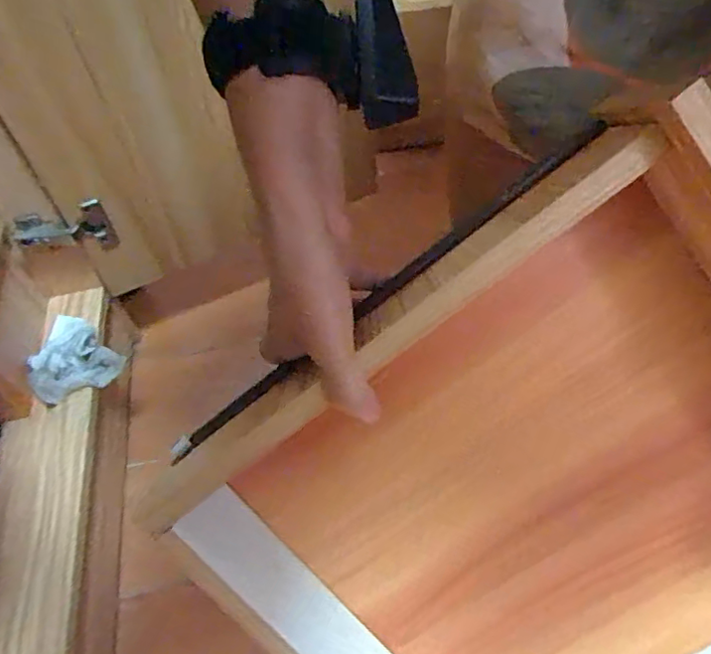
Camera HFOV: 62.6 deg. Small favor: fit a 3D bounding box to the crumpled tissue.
[{"bbox_3d":[-0.328,0.032,0.654,0.121,0.028,0.088,34,63,26],"label":"crumpled tissue"}]

